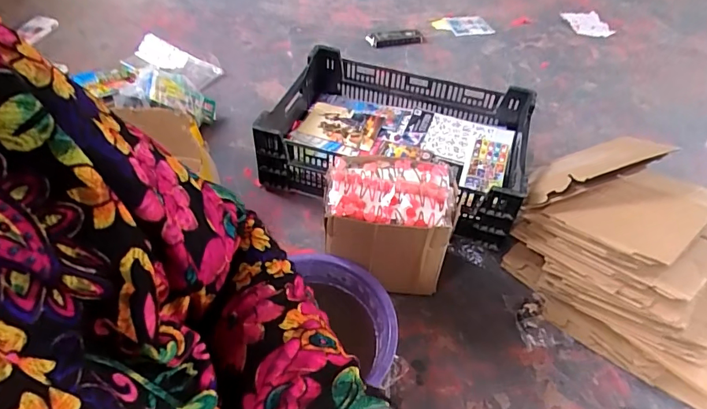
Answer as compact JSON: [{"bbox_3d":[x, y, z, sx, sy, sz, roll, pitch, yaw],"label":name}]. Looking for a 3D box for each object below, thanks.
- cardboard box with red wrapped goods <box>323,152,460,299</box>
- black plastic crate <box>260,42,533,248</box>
[{"bbox_3d":[0.068,0.034,0.893,0.226,0.217,0.168,6,48,3],"label":"cardboard box with red wrapped goods"},{"bbox_3d":[0.103,-0.164,1.147,0.628,0.205,0.405,17,49,13],"label":"black plastic crate"}]

